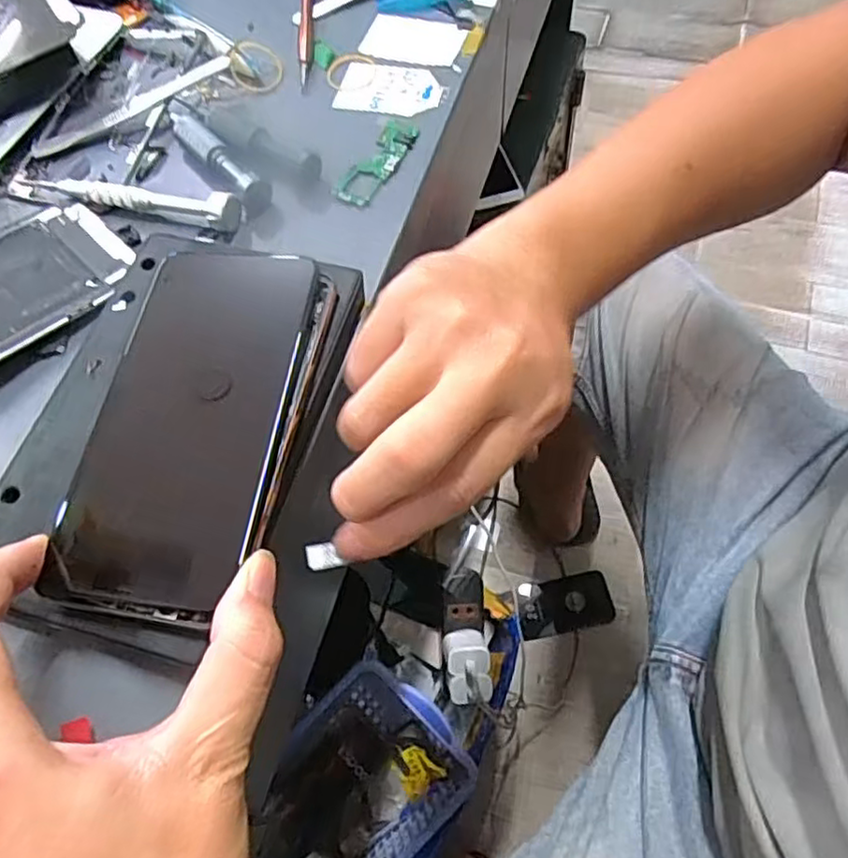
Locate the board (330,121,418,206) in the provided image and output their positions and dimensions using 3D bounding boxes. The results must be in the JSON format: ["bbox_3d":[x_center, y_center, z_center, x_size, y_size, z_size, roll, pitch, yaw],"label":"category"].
[{"bbox_3d":[-0.024,-0.143,0.346,0.021,0.004,0.060,24,67,16],"label":"board"}]

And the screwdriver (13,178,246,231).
[{"bbox_3d":[-0.156,-0.121,0.336,0.125,0.011,0.015,11,64,10],"label":"screwdriver"}]

